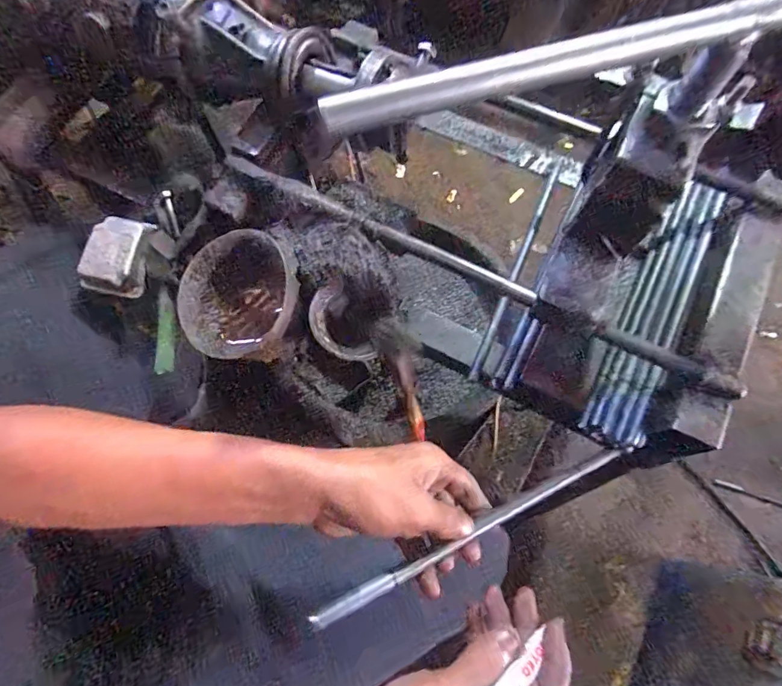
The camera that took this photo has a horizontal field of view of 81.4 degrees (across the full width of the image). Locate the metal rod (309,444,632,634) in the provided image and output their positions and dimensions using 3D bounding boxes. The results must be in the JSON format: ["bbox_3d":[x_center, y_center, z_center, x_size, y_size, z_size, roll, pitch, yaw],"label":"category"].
[{"bbox_3d":[0.084,0.132,0.343,0.308,0.012,0.010,-14,68,-30],"label":"metal rod"}]

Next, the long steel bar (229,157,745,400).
[{"bbox_3d":[0.064,-0.073,0.420,0.503,0.023,0.019,27,72,11],"label":"long steel bar"}]

